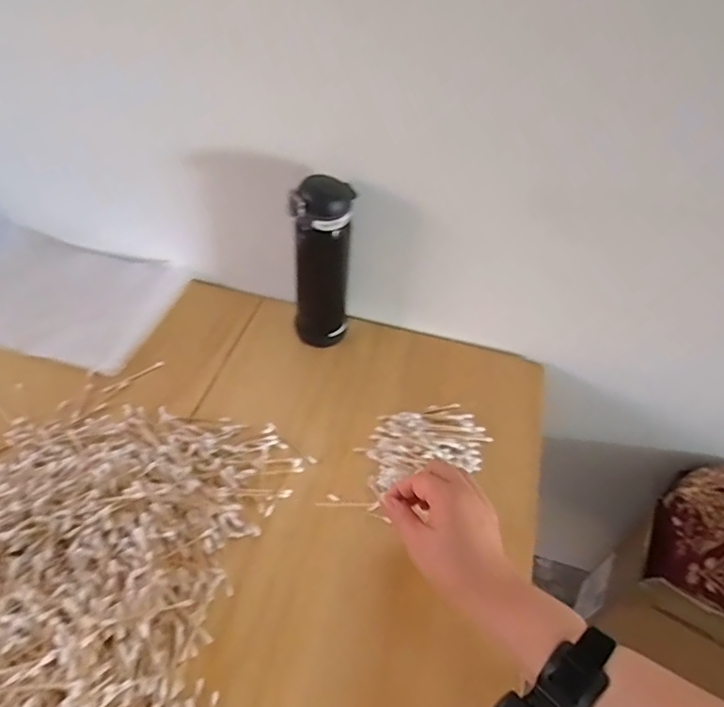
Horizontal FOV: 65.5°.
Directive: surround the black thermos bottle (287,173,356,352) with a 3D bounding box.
[{"bbox_3d":[-0.043,-0.099,0.649,0.062,0.204,0.061,23,50,14],"label":"black thermos bottle"}]

